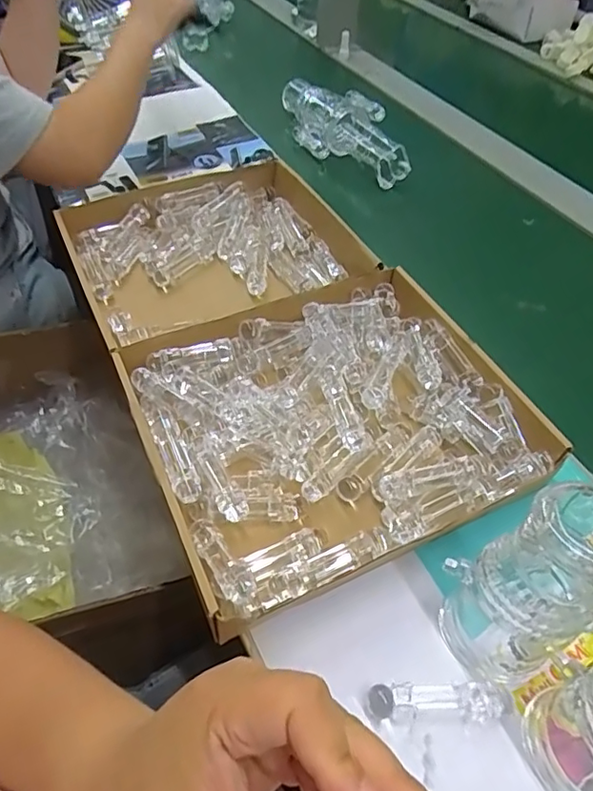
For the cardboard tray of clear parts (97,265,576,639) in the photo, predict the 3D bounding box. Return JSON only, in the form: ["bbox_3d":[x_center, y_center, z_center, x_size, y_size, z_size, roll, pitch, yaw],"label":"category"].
[{"bbox_3d":[0.029,0.021,0.498,0.311,0.047,0.277,-20,54,-17],"label":"cardboard tray of clear parts"}]

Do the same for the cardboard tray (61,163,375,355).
[{"bbox_3d":[-0.096,-0.172,0.688,0.329,0.068,0.283,-20,54,-17],"label":"cardboard tray"}]

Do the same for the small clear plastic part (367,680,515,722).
[{"bbox_3d":[0.096,0.206,0.373,0.095,0.015,0.021,0,50,-1],"label":"small clear plastic part"}]

